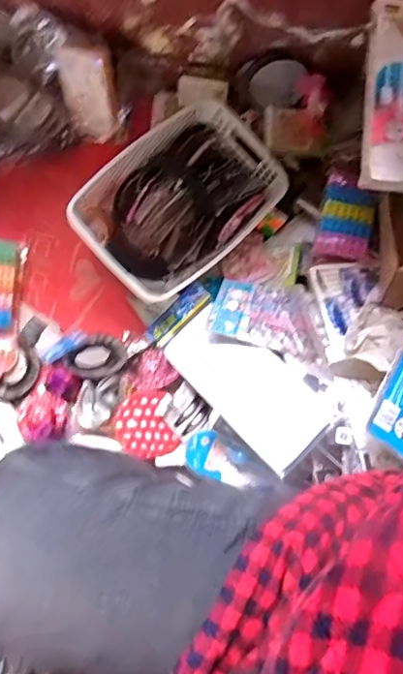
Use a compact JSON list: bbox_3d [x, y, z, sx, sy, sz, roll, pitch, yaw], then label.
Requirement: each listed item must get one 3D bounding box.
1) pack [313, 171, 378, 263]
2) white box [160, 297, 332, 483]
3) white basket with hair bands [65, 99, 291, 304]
[{"bbox_3d":[0.210,-0.170,0.775,0.075,0.028,0.121,13,72,2],"label":"pack"},{"bbox_3d":[0.055,0.060,0.726,0.108,0.020,0.244,-43,61,-14],"label":"white box"},{"bbox_3d":[-0.034,-0.194,0.840,0.301,0.123,0.208,-43,79,-14],"label":"white basket with hair bands"}]

